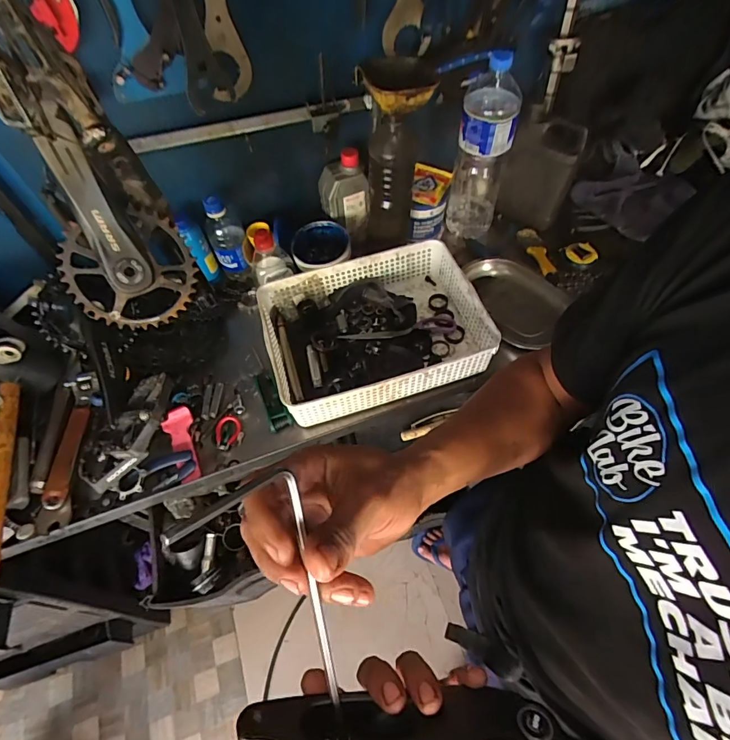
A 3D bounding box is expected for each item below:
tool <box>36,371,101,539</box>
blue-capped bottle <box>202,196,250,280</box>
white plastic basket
[{"bbox_3d":[-0.438,0.111,0.632,0.042,0.013,0.240,0,60,-16],"label":"tool"},{"bbox_3d":[-0.243,-0.230,0.764,0.060,0.170,0.059,-19,59,-7],"label":"blue-capped bottle"},{"bbox_3d":[0.012,-0.066,0.689,0.324,0.090,0.247,-15,59,-5],"label":"white plastic basket"}]

